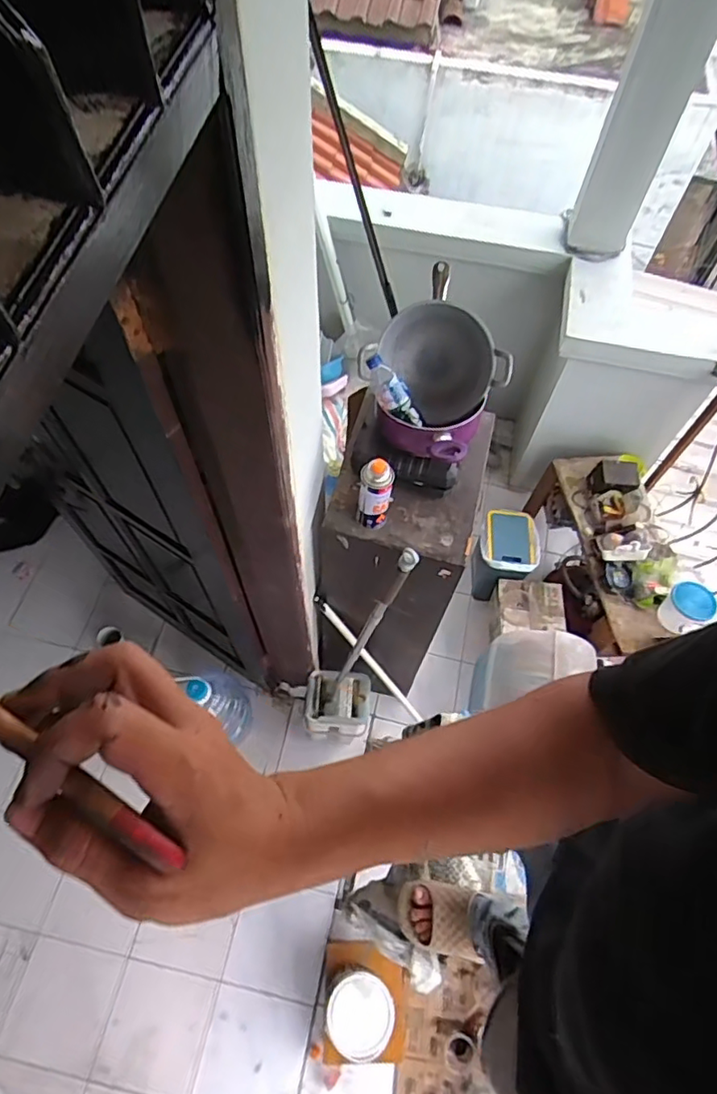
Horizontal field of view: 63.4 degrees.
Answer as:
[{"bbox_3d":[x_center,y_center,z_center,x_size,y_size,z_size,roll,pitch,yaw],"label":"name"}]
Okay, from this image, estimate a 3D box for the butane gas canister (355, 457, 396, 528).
[{"bbox_3d":[0.035,-0.111,1.228,0.070,0.175,0.059,8,62,2],"label":"butane gas canister"}]

